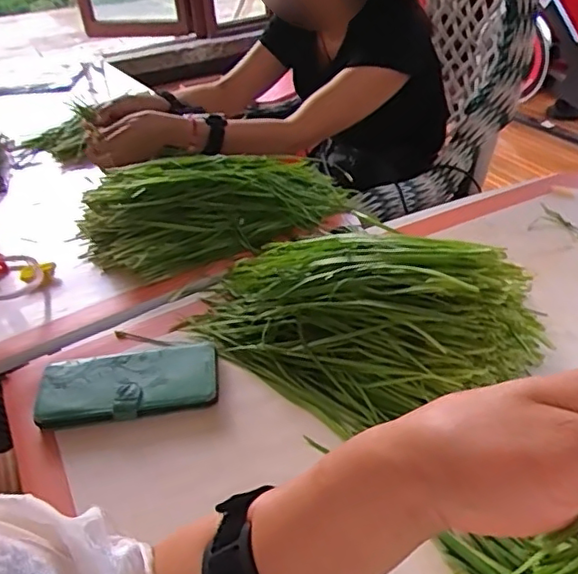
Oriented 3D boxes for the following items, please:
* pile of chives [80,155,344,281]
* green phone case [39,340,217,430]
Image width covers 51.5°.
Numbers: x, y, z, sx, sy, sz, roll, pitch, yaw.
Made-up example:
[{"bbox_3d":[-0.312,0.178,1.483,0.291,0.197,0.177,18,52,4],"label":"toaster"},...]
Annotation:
[{"bbox_3d":[-0.087,-0.117,0.793,0.355,0.079,0.176,-23,40,-24],"label":"pile of chives"},{"bbox_3d":[-0.150,0.088,0.565,0.161,0.016,0.082,-6,36,-2],"label":"green phone case"}]

